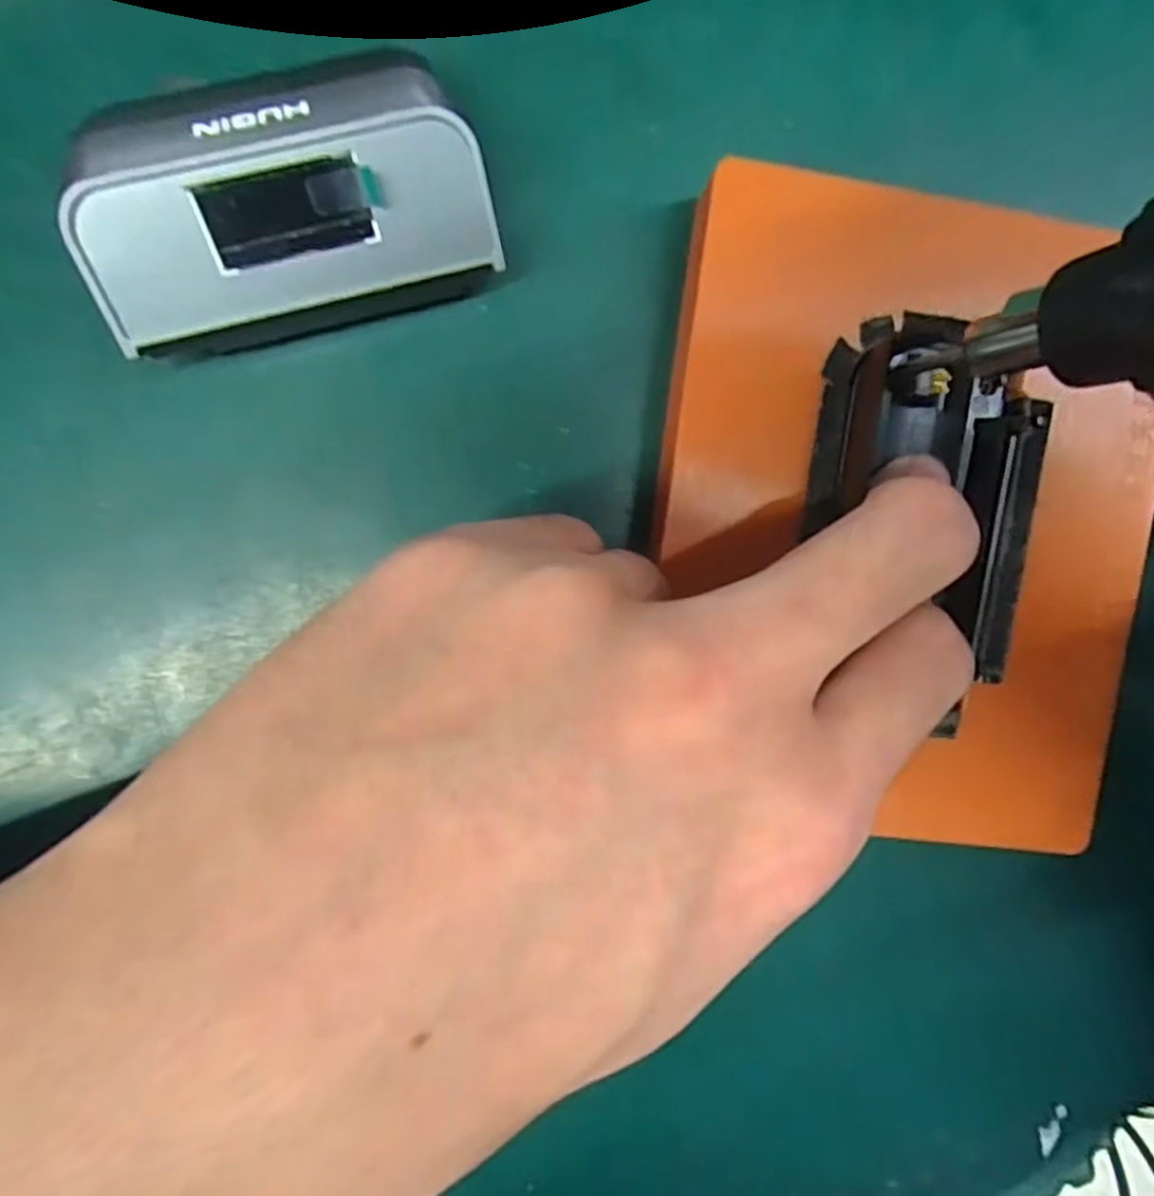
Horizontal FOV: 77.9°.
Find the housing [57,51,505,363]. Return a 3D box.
[{"bbox_3d":[-0.055,-0.075,0.138,0.072,0.029,0.043,-15,97,-5],"label":"housing"}]

